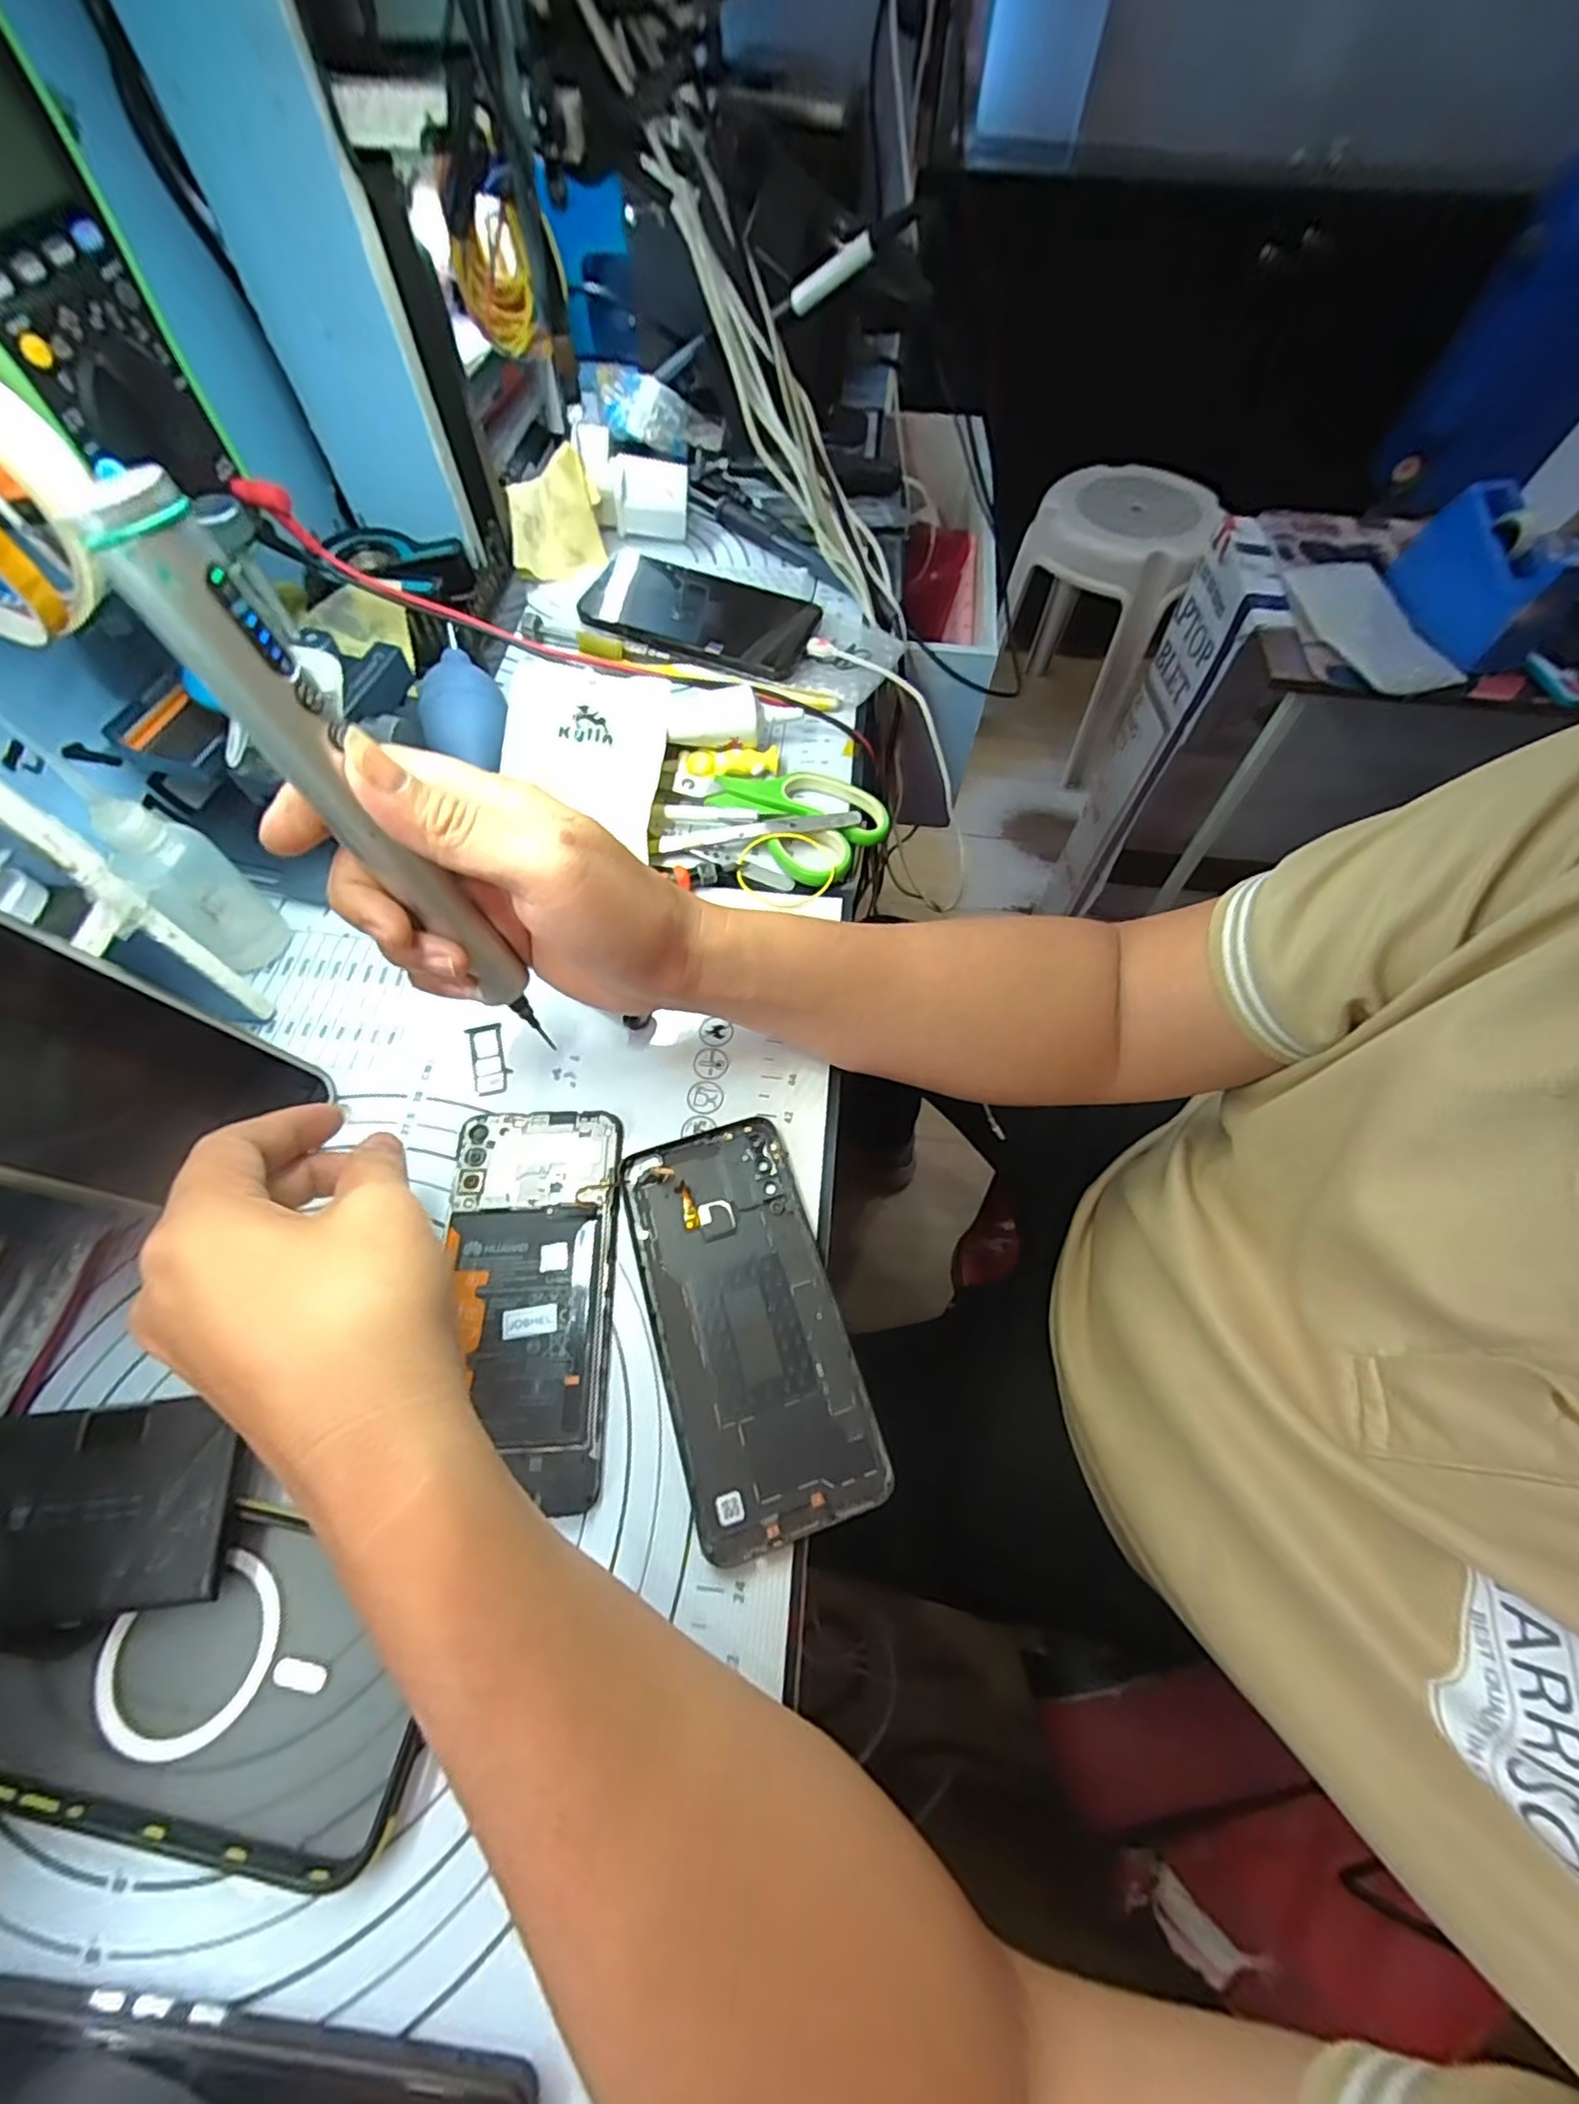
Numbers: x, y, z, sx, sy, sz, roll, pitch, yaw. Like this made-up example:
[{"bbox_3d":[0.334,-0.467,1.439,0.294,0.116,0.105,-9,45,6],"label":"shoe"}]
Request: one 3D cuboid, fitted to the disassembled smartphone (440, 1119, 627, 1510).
[{"bbox_3d":[-0.106,0.095,0.277,0.067,0.010,0.148,-2,63,-3],"label":"disassembled smartphone"}]

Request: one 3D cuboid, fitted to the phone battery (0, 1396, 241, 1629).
[{"bbox_3d":[-0.233,0.153,0.229,0.083,0.006,0.060,-2,59,-8],"label":"phone battery"}]

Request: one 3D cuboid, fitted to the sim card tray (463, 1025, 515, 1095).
[{"bbox_3d":[-0.144,0.002,0.325,0.017,0.004,0.041,-18,65,-11],"label":"sim card tray"}]

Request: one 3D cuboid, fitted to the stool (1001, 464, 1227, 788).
[{"bbox_3d":[0.607,-0.853,1.362,0.299,0.424,0.338,37,68,16],"label":"stool"}]

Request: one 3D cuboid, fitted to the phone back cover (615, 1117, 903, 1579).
[{"bbox_3d":[-0.020,0.106,0.277,0.075,0.005,0.156,-16,65,-10],"label":"phone back cover"}]

